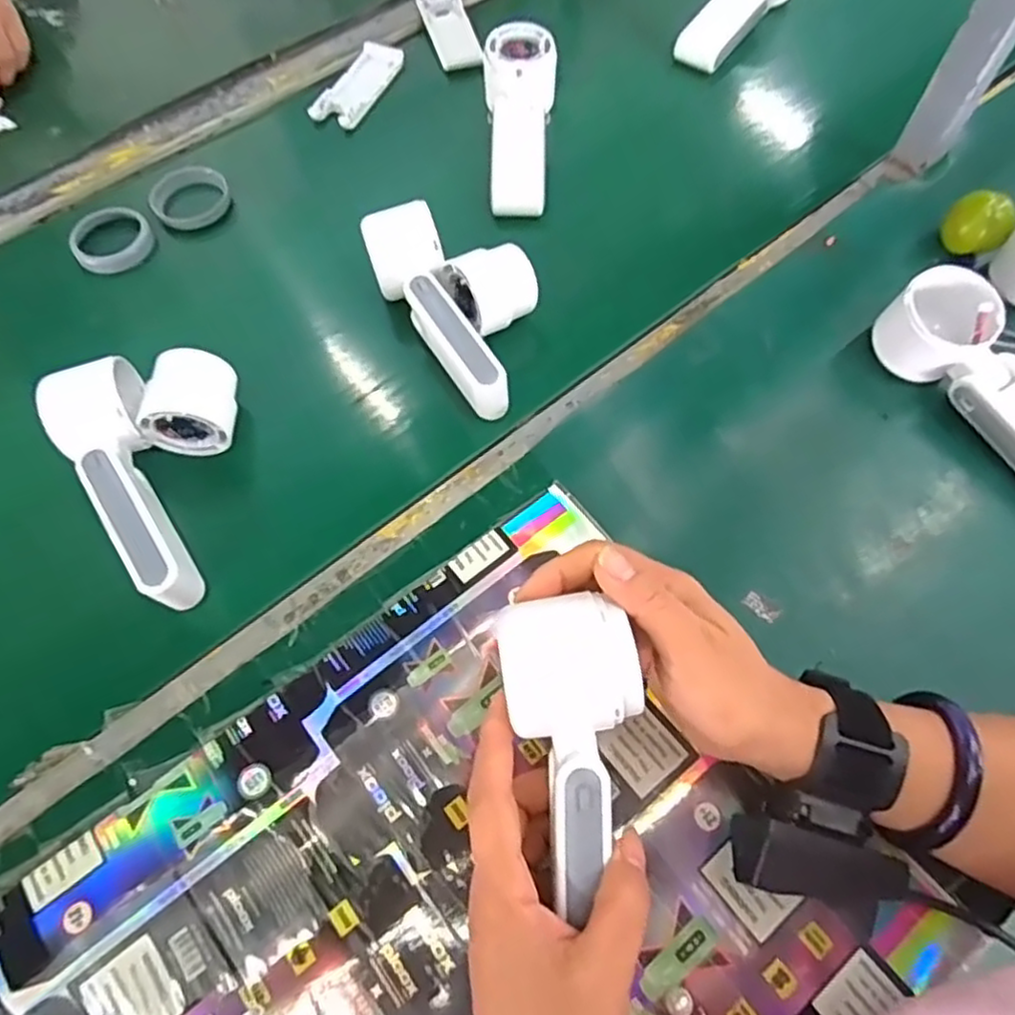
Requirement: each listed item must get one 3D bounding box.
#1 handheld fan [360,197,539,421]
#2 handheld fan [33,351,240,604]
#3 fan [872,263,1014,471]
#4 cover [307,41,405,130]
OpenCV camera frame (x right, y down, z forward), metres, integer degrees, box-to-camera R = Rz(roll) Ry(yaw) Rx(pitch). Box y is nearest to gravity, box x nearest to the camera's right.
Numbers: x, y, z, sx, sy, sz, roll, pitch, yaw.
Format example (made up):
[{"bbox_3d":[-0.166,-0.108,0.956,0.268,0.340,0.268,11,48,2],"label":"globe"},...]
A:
[{"bbox_3d":[-0.028,-0.140,0.472,0.082,0.063,0.152,-35,70,-13],"label":"handheld fan"},{"bbox_3d":[-0.196,-0.029,0.406,0.101,0.043,0.151,-33,69,-13],"label":"handheld fan"},{"bbox_3d":[0.304,-0.073,0.418,0.057,0.054,0.164,-34,69,-13],"label":"fan"},{"bbox_3d":[-0.129,-0.372,0.605,0.041,0.013,0.110,22,68,11],"label":"cover"}]

